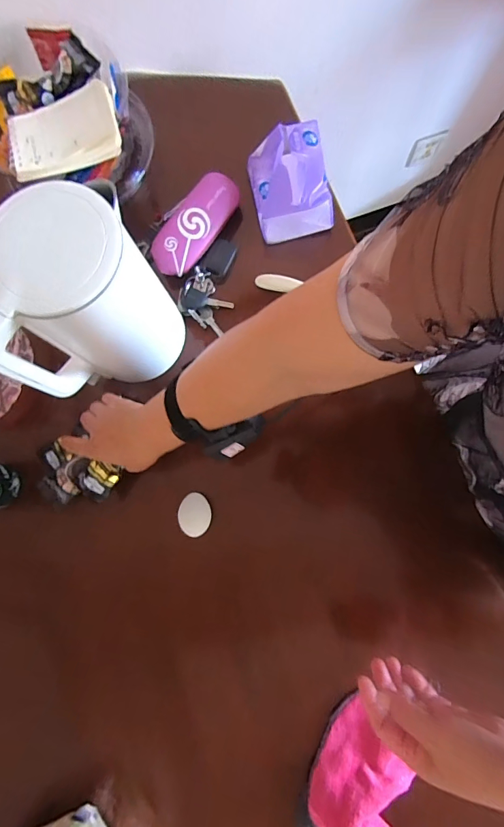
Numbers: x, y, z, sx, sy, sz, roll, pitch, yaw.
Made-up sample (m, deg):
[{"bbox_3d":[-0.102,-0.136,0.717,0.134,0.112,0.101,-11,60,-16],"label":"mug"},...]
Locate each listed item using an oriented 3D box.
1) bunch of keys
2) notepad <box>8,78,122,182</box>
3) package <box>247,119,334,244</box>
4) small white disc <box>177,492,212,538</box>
[{"bbox_3d":[-0.055,-0.189,0.565,0.071,0.021,0.126,22,79,4],"label":"bunch of keys"},{"bbox_3d":[-0.244,-0.359,0.506,0.143,0.024,0.114,-11,79,-3],"label":"notepad"},{"bbox_3d":[0.052,-0.323,0.550,0.097,0.062,0.129,-9,78,-3],"label":"package"},{"bbox_3d":[-0.072,0.128,0.500,0.040,0.012,0.050,12,78,2],"label":"small white disc"}]

